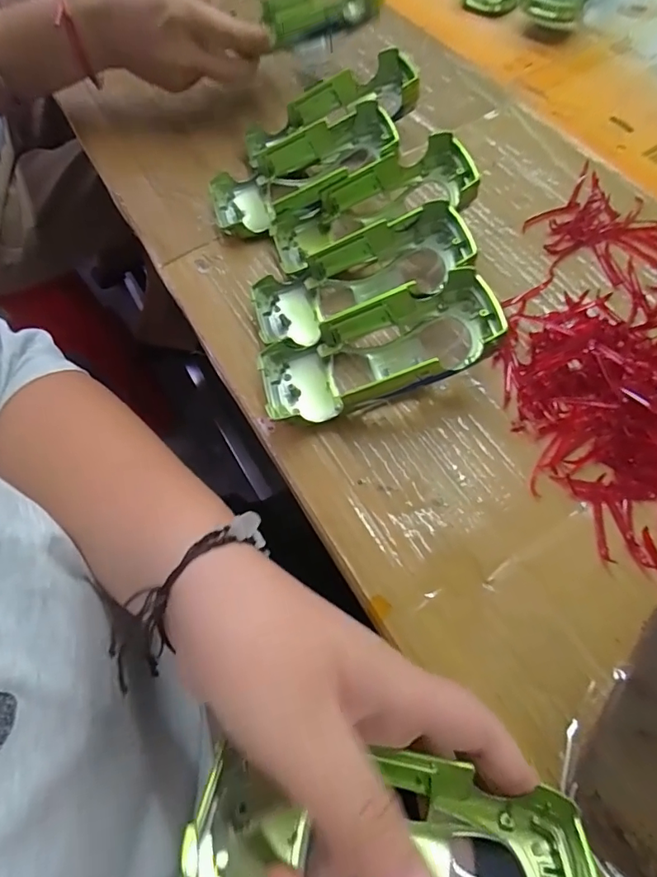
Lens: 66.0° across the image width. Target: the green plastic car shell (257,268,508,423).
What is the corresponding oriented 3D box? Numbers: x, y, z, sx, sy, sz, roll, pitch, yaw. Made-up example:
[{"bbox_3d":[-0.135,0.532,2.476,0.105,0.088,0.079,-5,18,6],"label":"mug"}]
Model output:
[{"bbox_3d":[0.028,-0.046,0.284,0.135,0.035,0.055,-22,64,6],"label":"green plastic car shell"}]

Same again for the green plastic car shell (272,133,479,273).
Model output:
[{"bbox_3d":[0.030,-0.148,0.338,0.136,0.039,0.056,-21,63,10],"label":"green plastic car shell"}]

